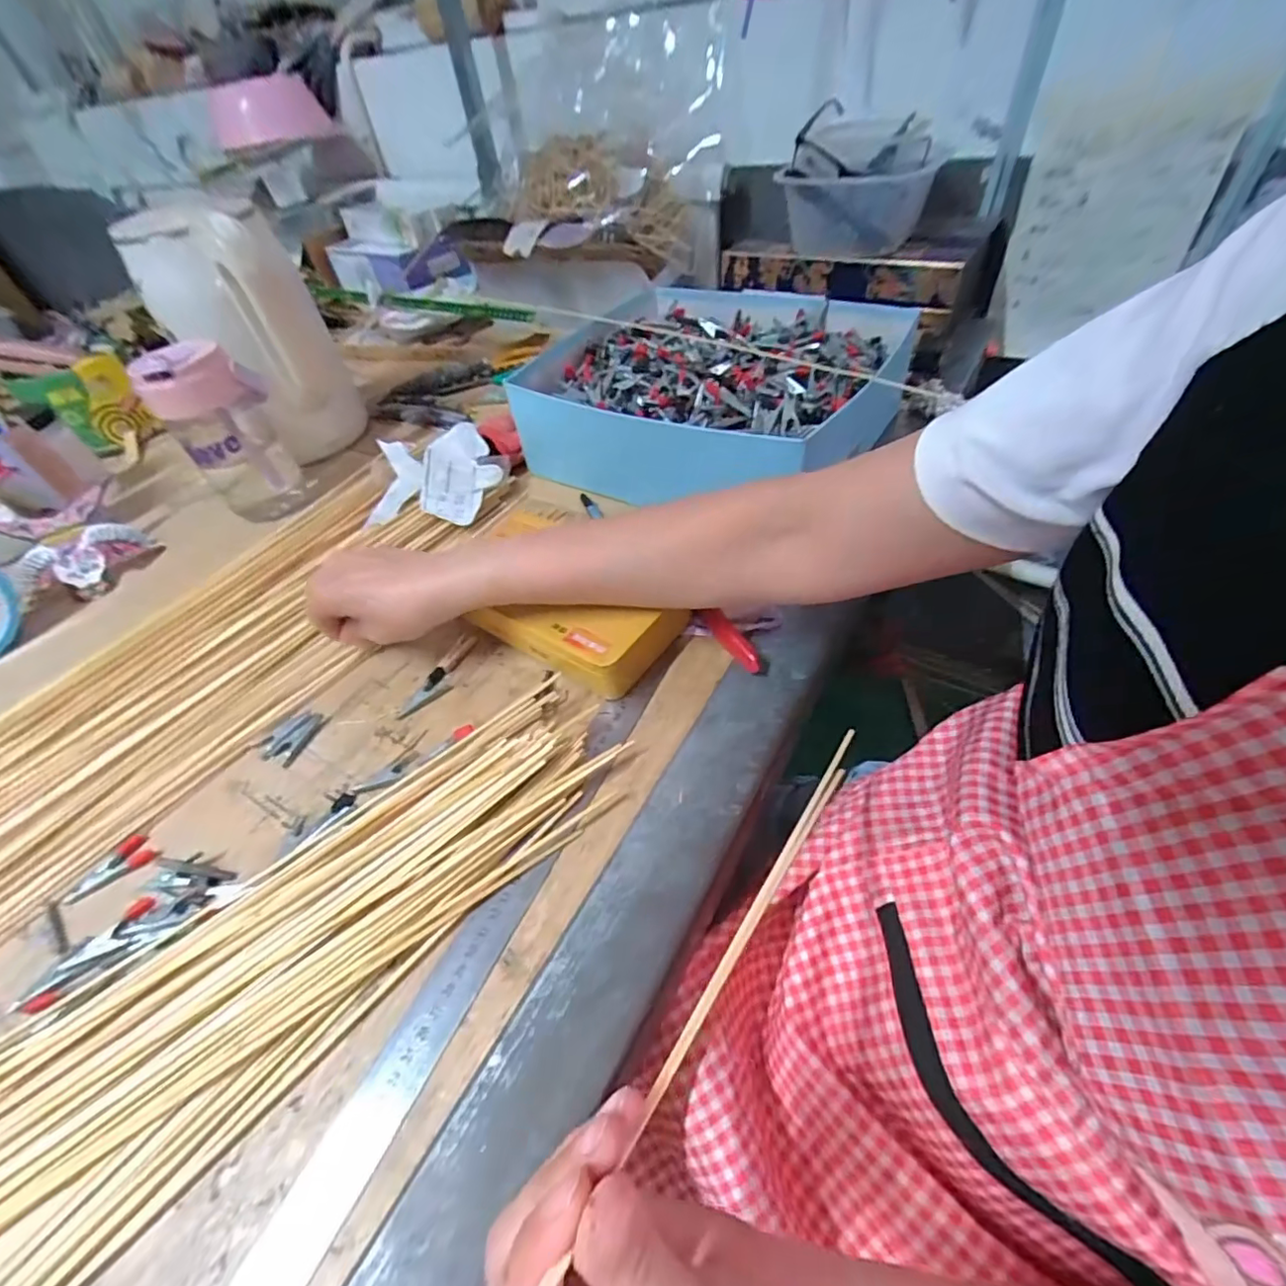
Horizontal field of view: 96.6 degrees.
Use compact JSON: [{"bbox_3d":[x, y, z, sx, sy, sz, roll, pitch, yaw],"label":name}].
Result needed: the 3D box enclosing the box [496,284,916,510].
[{"bbox_3d":[0.072,-0.262,0.587,0.341,0.091,0.315,20,53,24],"label":"box"}]

